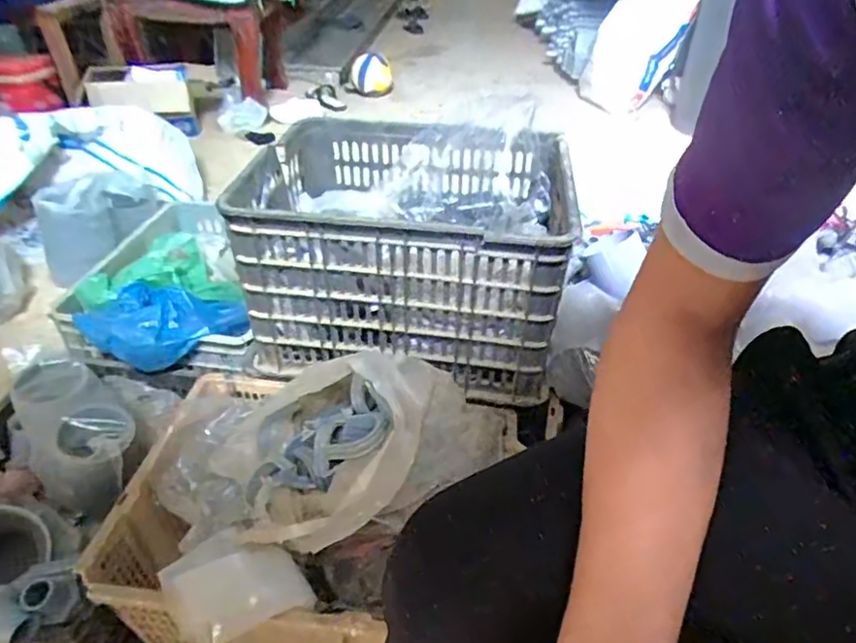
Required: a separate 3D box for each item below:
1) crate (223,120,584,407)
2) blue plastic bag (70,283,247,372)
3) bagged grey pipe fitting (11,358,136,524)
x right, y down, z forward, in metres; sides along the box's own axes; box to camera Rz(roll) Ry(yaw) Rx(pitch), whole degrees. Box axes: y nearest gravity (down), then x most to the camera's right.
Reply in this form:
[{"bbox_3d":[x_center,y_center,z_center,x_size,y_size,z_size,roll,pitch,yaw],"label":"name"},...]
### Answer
[{"bbox_3d":[-0.030,-0.122,0.891,0.436,0.249,0.353,6,37,8],"label":"crate"},{"bbox_3d":[-0.436,0.006,0.964,0.260,0.102,0.163,-16,40,-20],"label":"blue plastic bag"},{"bbox_3d":[-0.504,0.171,0.846,0.127,0.153,0.217,-28,45,-32],"label":"bagged grey pipe fitting"}]

